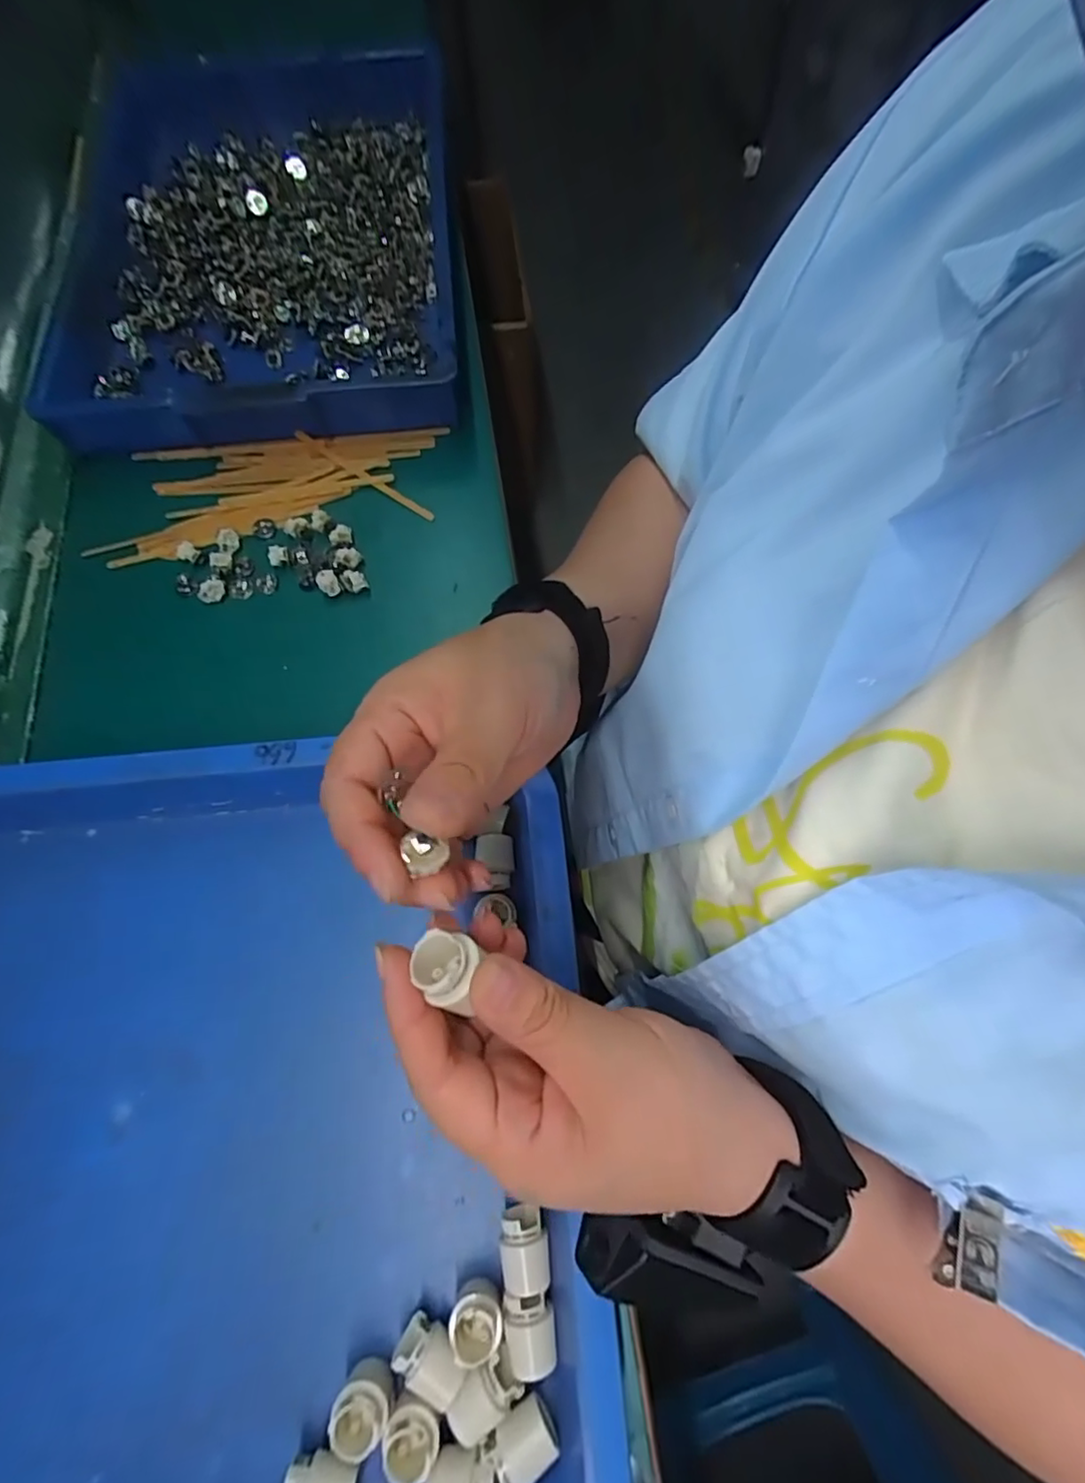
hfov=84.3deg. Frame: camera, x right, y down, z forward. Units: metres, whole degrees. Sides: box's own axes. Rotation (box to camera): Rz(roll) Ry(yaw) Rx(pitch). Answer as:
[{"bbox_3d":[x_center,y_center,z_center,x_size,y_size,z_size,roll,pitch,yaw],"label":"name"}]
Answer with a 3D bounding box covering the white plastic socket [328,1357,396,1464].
[{"bbox_3d":[-0.072,0.267,0.240,0.021,0.028,0.021,0,68,1],"label":"white plastic socket"}]

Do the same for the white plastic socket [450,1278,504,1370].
[{"bbox_3d":[-0.027,0.242,0.252,0.021,0.025,0.020,-1,69,2],"label":"white plastic socket"}]

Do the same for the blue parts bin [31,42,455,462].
[{"bbox_3d":[-0.226,-0.424,0.492,0.278,0.055,0.469,-7,69,-1],"label":"blue parts bin"}]

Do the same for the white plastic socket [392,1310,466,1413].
[{"bbox_3d":[-0.046,0.254,0.247,0.028,0.023,0.022,23,70,10],"label":"white plastic socket"}]

